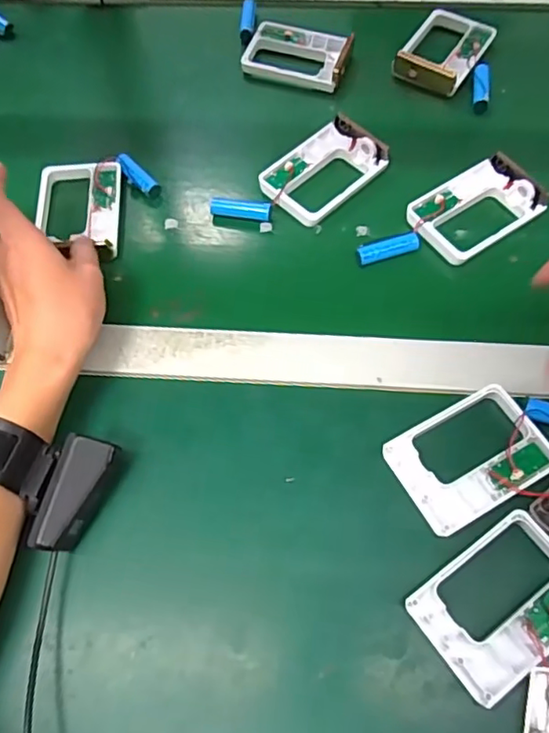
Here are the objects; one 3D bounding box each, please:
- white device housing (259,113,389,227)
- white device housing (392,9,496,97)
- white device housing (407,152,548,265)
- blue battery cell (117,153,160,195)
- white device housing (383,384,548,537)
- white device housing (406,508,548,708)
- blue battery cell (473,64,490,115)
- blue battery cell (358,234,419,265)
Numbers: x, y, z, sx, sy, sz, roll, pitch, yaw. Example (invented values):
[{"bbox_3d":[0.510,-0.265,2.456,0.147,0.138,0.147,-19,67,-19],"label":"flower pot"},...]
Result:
[{"bbox_3d":[0.041,-0.168,0.494,0.070,0.016,0.104,37,71,22],"label":"white device housing"},{"bbox_3d":[0.164,-0.307,0.564,0.070,0.017,0.098,29,68,19],"label":"white device housing"},{"bbox_3d":[0.163,-0.130,0.472,0.103,0.015,0.069,-35,64,-13],"label":"white device housing"},{"bbox_3d":[-0.119,-0.164,0.505,0.014,0.014,0.048,-40,76,-17],"label":"blue battery cell"},{"bbox_3d":[0.126,0.058,0.374,0.094,0.009,0.067,-29,63,-10],"label":"white device housing"},{"bbox_3d":[0.133,0.137,0.338,0.095,0.011,0.067,-34,64,-13],"label":"white device housing"},{"bbox_3d":[0.193,-0.261,0.545,0.014,0.013,0.056,6,63,8],"label":"blue battery cell"},{"bbox_3d":[0.090,-0.092,0.458,0.051,0.012,0.013,-17,62,-4],"label":"blue battery cell"}]

